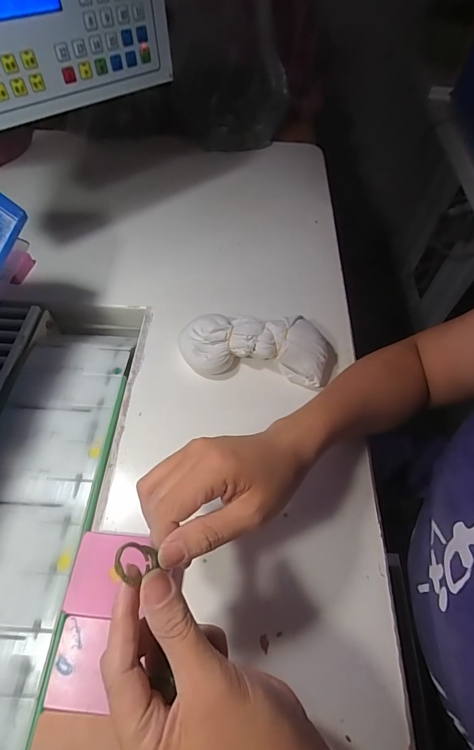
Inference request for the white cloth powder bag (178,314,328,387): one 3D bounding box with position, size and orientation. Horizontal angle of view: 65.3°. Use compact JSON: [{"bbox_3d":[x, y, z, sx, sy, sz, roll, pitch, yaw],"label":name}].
[{"bbox_3d":[0.020,-0.034,0.415,0.166,0.054,0.078,7,57,0],"label":"white cloth powder bag"}]

